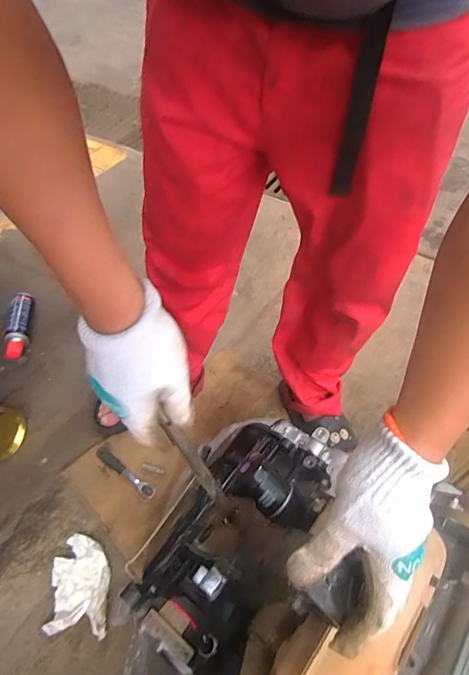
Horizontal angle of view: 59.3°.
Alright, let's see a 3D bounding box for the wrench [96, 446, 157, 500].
[{"bbox_3d":[-0.227,0.283,0.861,0.148,0.024,0.029,38,62,8],"label":"wrench"}]

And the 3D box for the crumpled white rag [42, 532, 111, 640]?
[{"bbox_3d":[-0.285,0.447,0.754,0.111,0.037,0.155,-1,53,1],"label":"crumpled white rag"}]

